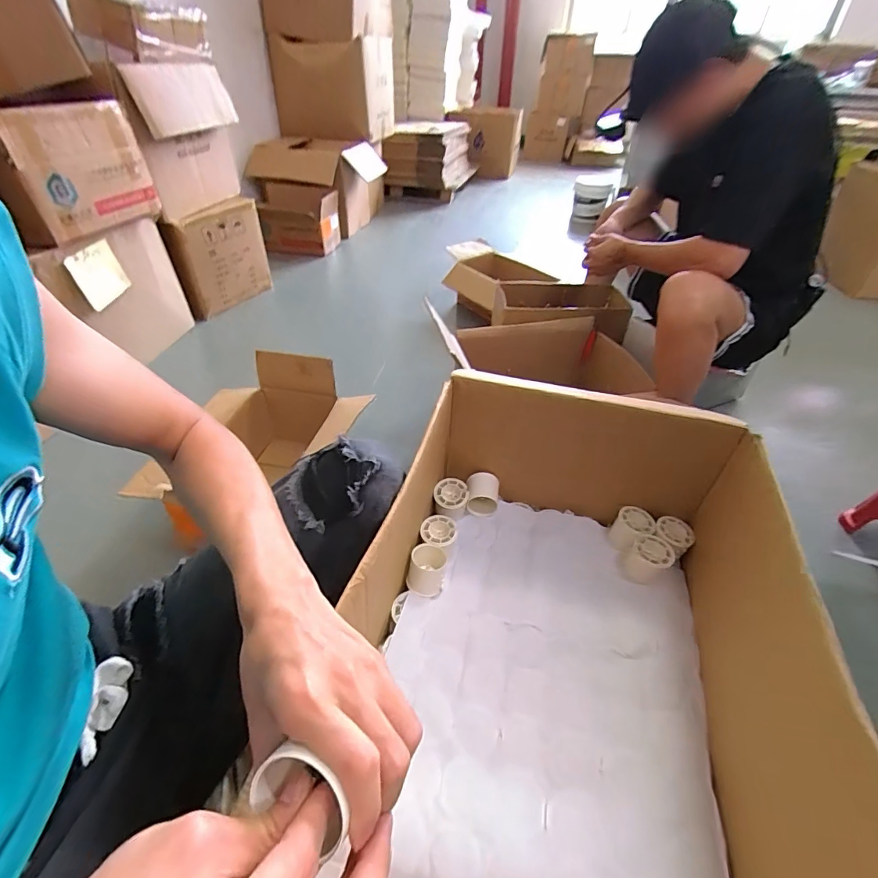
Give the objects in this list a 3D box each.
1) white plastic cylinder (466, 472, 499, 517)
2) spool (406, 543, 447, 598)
[{"bbox_3d":[0.072,0.093,0.742,0.056,0.043,0.061,3,41,1],"label":"white plastic cylinder"},{"bbox_3d":[-0.015,0.186,0.627,0.051,0.045,0.060,16,43,16],"label":"spool"}]

